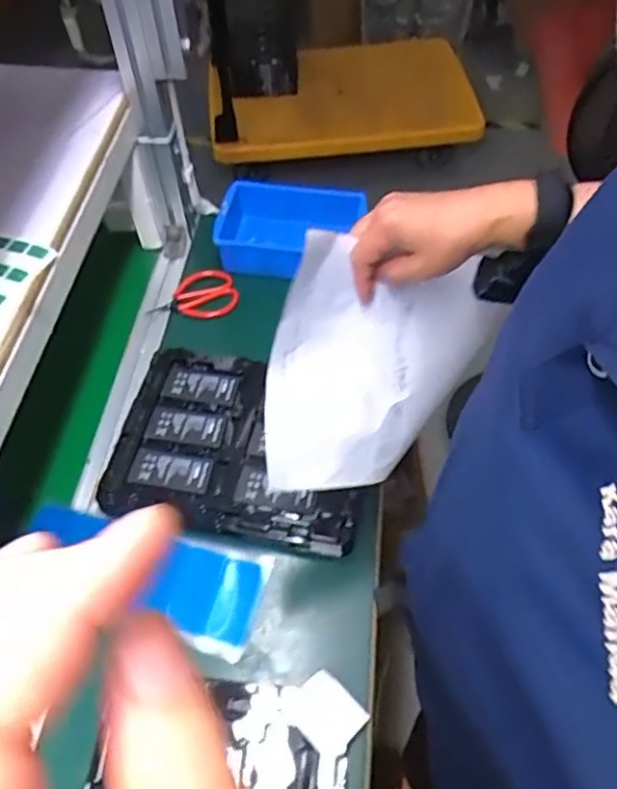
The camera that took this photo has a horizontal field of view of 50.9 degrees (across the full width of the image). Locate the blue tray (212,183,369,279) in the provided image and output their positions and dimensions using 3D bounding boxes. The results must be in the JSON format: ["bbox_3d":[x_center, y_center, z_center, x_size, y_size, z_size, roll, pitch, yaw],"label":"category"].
[{"bbox_3d":[-0.026,-0.241,0.943,0.200,0.080,0.147,10,55,10],"label":"blue tray"}]

